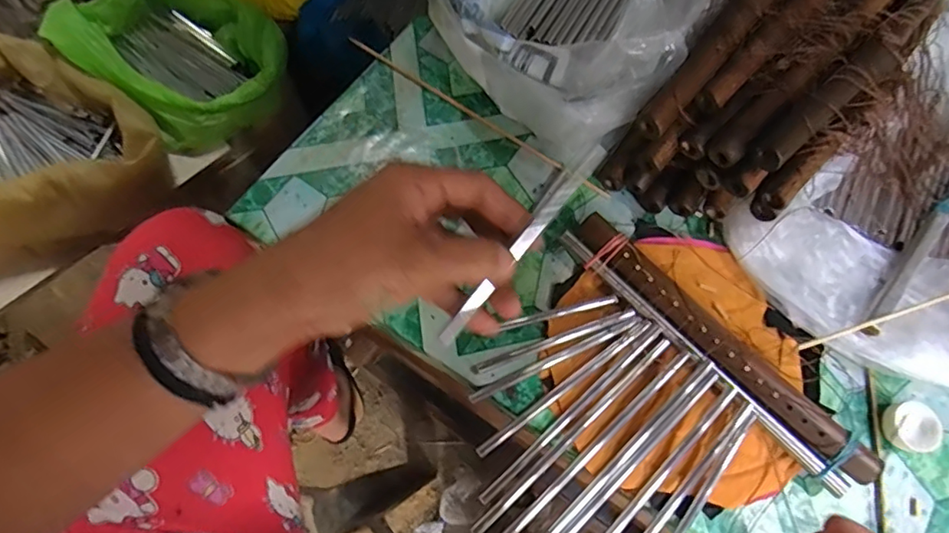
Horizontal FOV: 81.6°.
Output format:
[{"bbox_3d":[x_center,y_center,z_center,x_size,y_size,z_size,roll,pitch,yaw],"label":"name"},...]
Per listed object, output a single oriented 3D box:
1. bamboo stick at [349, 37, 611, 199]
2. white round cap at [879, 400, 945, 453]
[{"bbox_3d":[-0.001,-0.122,0.438,0.247,0.008,0.010,35,73,9],"label":"bamboo stick"},{"bbox_3d":[0.280,0.103,0.353,0.031,0.013,0.031,1,70,-2],"label":"white round cap"}]

